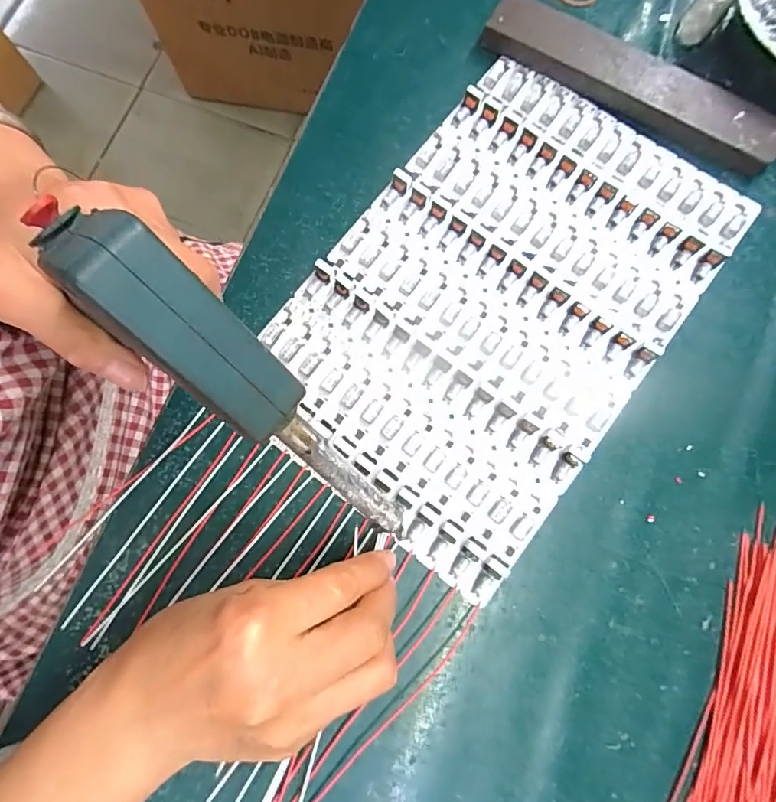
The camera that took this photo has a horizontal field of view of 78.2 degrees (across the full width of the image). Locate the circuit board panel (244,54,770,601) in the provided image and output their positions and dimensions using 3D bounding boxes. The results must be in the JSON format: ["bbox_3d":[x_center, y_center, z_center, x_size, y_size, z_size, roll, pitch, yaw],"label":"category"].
[{"bbox_3d":[0.063,-0.058,0.283,0.190,0.011,0.288,38,82,6],"label":"circuit board panel"}]

